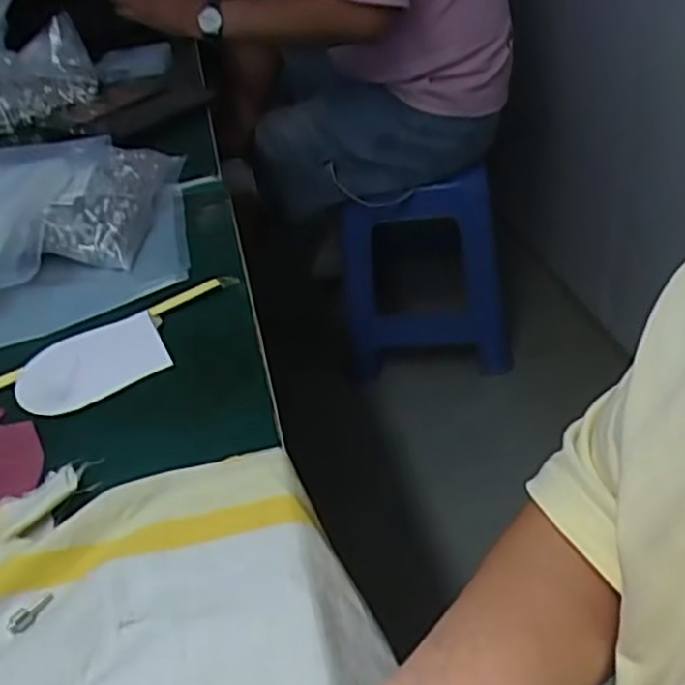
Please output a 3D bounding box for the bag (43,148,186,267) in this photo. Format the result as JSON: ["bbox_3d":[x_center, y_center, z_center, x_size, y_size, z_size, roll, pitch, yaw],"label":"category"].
[{"bbox_3d":[-0.201,-0.134,0.642,0.071,0.036,0.184,-3,38,6],"label":"bag"}]

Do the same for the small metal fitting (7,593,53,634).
[{"bbox_3d":[-0.146,0.127,0.340,0.009,0.005,0.023,24,48,34],"label":"small metal fitting"}]

